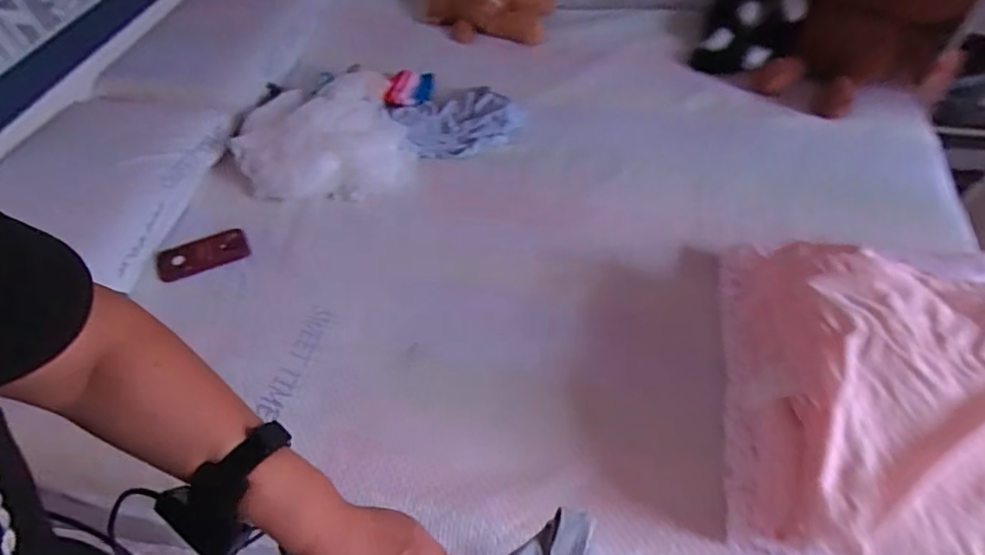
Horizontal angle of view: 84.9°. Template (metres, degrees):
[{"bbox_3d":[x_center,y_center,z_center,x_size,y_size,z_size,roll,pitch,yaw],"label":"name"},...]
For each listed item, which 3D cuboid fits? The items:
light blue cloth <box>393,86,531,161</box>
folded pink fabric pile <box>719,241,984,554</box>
[{"bbox_3d":[-0.084,-0.399,1.367,0.314,0.078,0.213,-12,51,-3],"label":"light blue cloth"},{"bbox_3d":[0.578,0.143,0.760,0.425,0.195,0.501,7,53,12],"label":"folded pink fabric pile"}]

